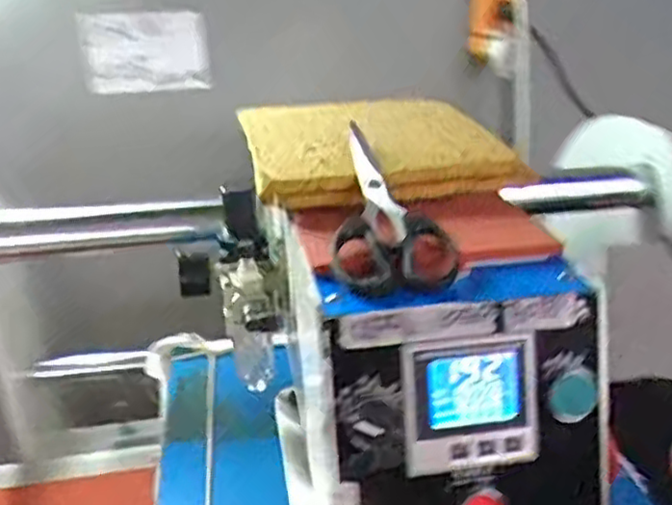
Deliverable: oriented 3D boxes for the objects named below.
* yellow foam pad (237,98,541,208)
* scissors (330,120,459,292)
[{"bbox_3d":[0.028,-0.085,0.548,0.186,0.036,0.195,-6,23,-10],"label":"yellow foam pad"},{"bbox_3d":[0.025,-0.036,0.447,0.068,0.017,0.172,-5,39,-6],"label":"scissors"}]

